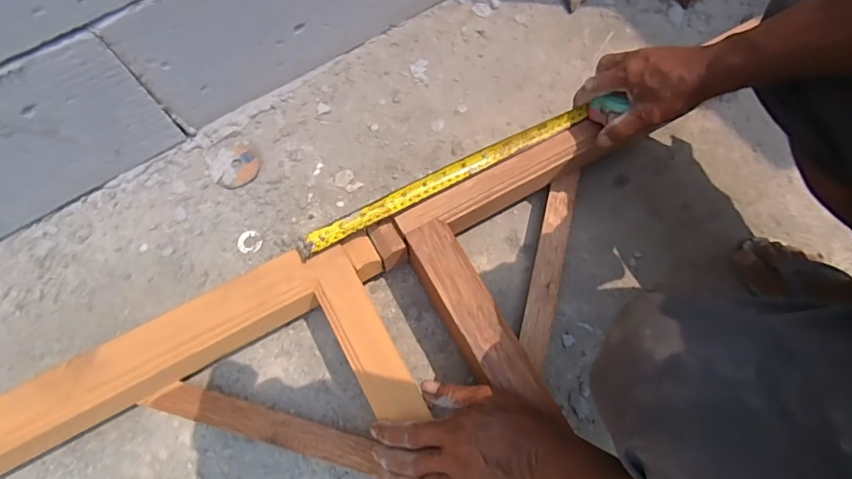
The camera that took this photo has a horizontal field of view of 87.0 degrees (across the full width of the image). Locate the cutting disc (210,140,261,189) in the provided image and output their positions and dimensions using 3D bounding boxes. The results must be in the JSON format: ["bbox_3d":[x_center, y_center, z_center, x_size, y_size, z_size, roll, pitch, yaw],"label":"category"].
[{"bbox_3d":[-0.263,-0.105,0.616,0.064,0.004,0.068,0,78,0],"label":"cutting disc"}]

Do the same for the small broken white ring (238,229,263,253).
[{"bbox_3d":[-0.232,0.003,0.590,0.031,0.004,0.029,1,72,-2],"label":"small broken white ring"}]

